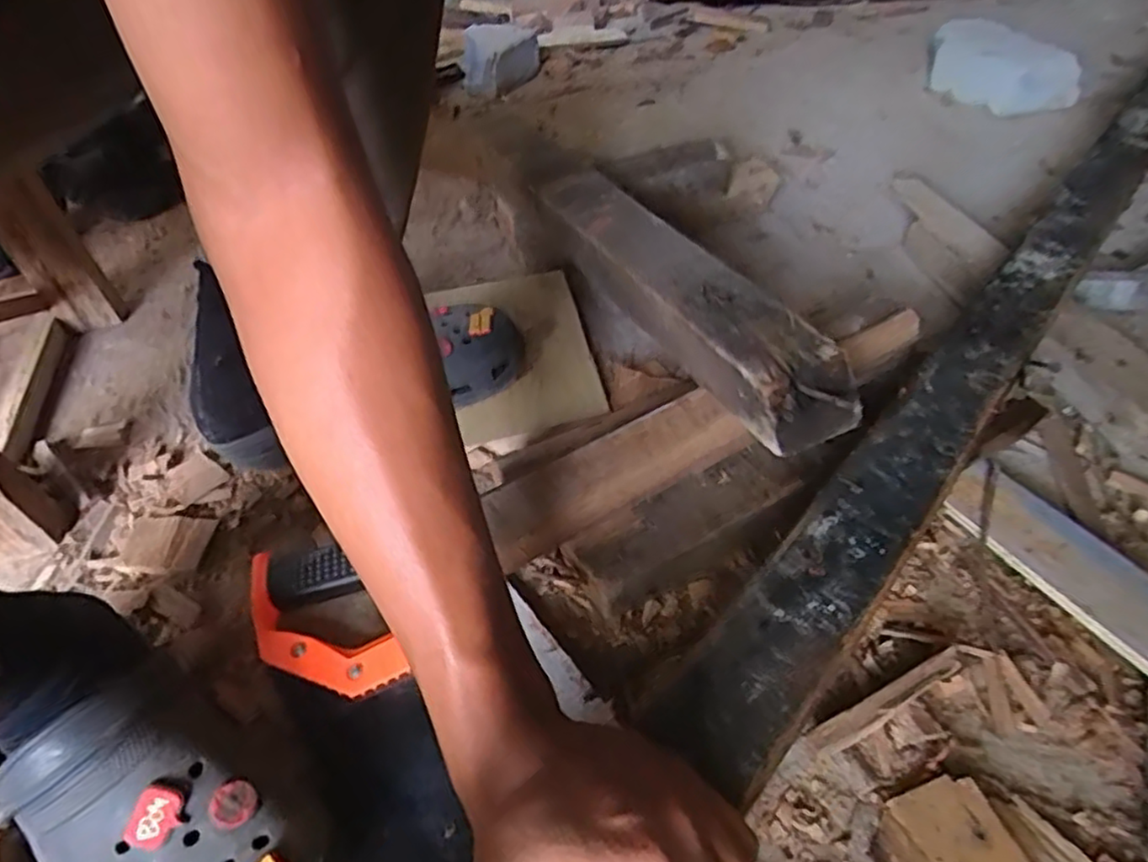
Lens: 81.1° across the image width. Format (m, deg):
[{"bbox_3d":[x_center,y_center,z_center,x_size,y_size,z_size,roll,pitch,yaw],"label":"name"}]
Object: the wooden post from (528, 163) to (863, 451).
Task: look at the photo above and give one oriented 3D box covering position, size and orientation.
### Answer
[{"bbox_3d":[0.070,-0.112,0.506,0.068,0.044,0.356,-24,49,-18],"label":"wooden post"}]

